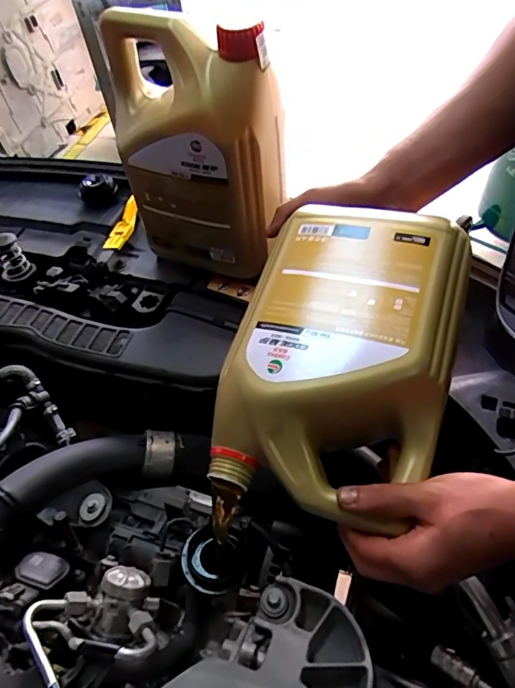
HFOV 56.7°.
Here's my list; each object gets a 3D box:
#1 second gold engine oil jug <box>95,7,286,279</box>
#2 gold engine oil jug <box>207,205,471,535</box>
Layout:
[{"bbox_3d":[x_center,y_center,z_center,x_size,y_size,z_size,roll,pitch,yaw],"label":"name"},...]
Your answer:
[{"bbox_3d":[-0.069,-0.205,0.520,0.192,0.244,0.092,22,58,21],"label":"second gold engine oil jug"},{"bbox_3d":[0.070,0.005,0.402,0.171,0.097,0.249,13,55,15],"label":"gold engine oil jug"}]

